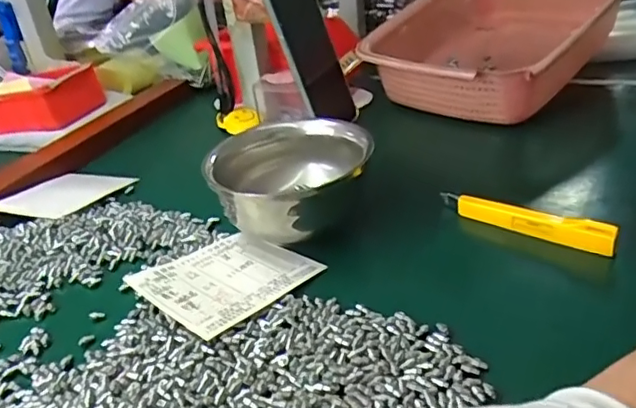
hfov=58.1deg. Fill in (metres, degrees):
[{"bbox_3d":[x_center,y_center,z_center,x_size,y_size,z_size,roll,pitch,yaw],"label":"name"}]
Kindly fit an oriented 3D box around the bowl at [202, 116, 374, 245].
[{"bbox_3d":[-0.019,-0.015,0.442,0.117,0.065,0.115,-1,31,12],"label":"bowl"}]

